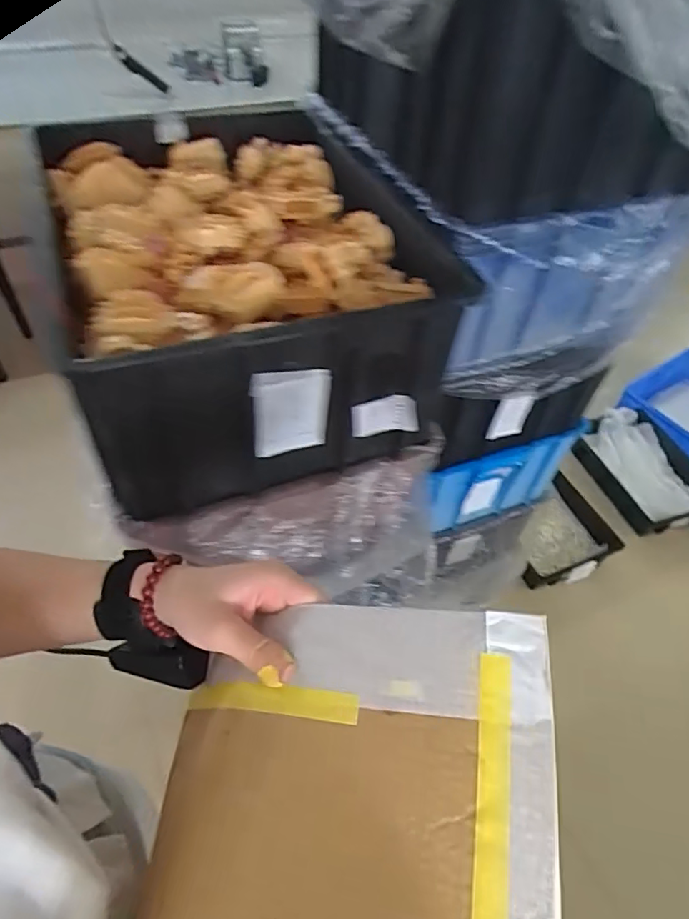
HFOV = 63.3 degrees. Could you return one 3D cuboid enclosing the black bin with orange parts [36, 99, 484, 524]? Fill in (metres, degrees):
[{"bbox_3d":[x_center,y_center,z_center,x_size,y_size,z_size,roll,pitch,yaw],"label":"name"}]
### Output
[{"bbox_3d":[-0.132,-0.216,0.708,0.395,0.220,0.502,-13,52,-14],"label":"black bin with orange parts"}]

